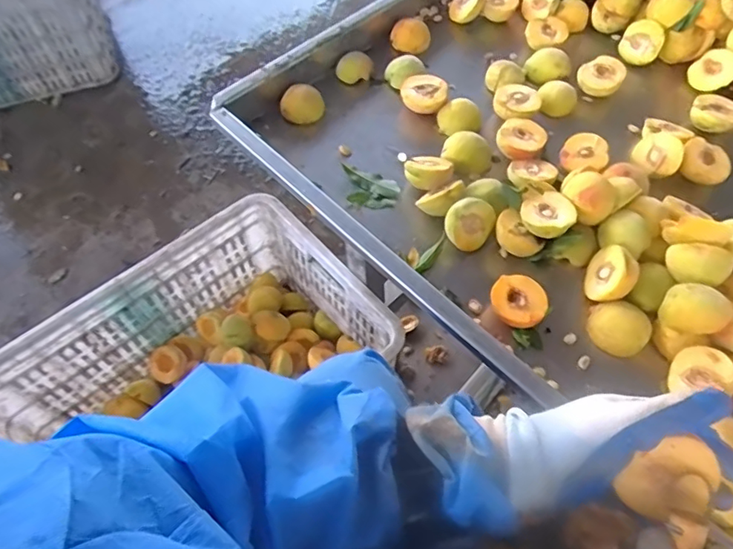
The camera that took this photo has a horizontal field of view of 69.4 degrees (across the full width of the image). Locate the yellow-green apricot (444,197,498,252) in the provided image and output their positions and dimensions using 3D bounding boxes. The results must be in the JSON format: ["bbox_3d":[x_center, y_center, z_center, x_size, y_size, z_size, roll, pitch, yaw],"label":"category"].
[{"bbox_3d":[0.119,-0.057,0.609,0.053,0.046,0.049,18,60,10],"label":"yellow-green apricot"}]

